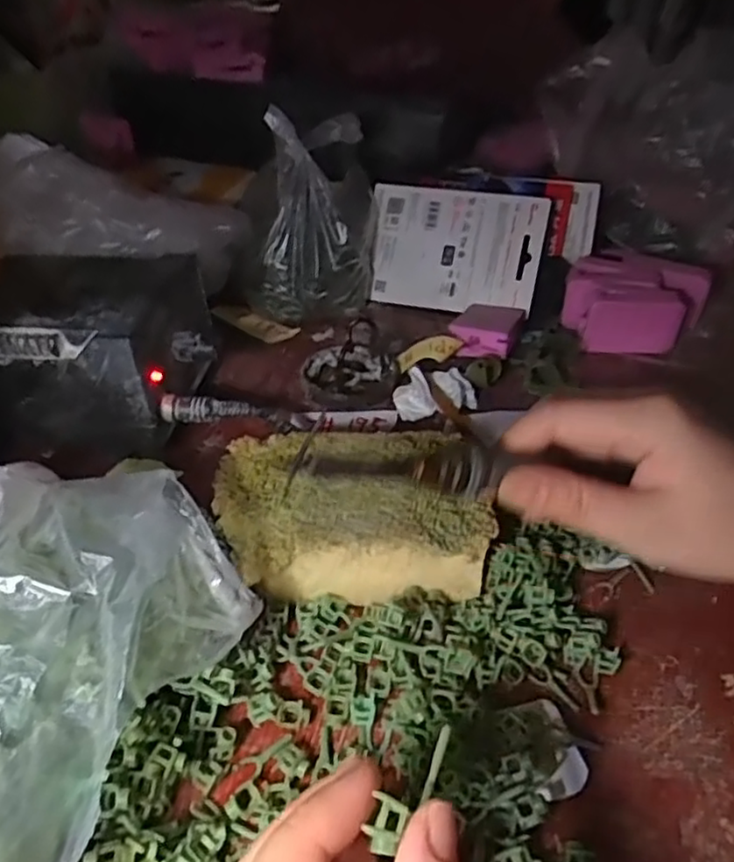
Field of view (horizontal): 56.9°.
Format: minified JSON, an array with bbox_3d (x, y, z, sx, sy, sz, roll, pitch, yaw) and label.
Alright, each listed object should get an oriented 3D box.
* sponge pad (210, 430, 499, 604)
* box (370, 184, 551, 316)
[{"bbox_3d":[-0.010,0.043,0.362,0.135,0.044,0.093,-3,39,-8],"label":"sponge pad"},{"bbox_3d":[0.078,-0.159,0.587,0.142,0.104,0.011,8,2,10],"label":"box"}]

